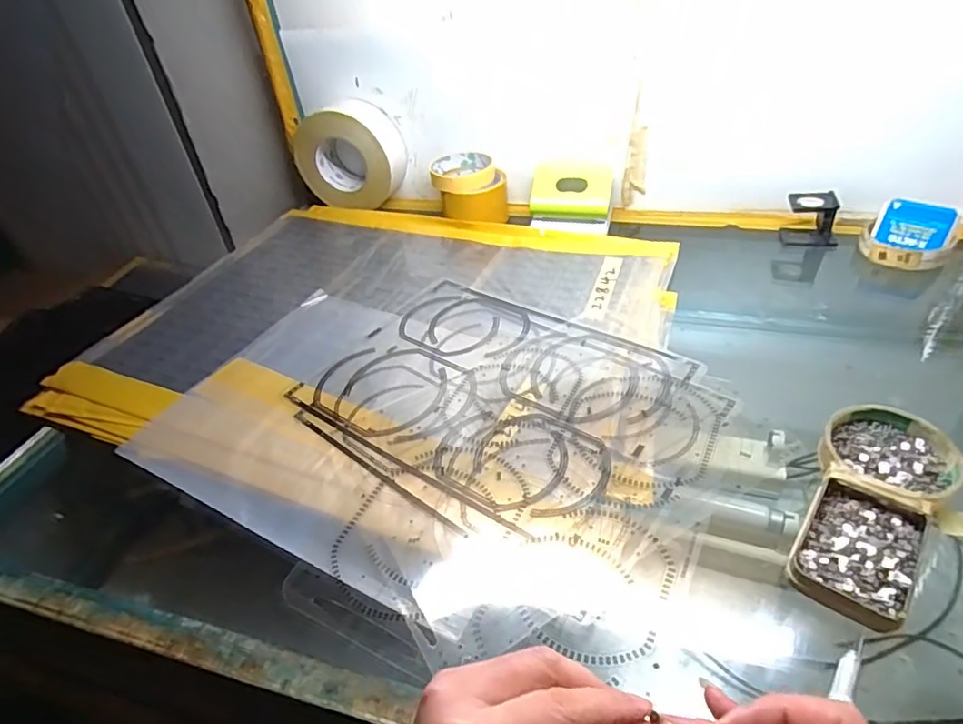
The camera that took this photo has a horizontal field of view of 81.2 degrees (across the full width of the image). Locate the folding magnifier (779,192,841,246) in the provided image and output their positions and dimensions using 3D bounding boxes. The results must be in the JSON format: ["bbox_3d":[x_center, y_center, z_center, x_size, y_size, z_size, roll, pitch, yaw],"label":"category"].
[{"bbox_3d":[0.380,-0.167,0.648,0.057,0.057,0.040,17,49,36],"label":"folding magnifier"}]

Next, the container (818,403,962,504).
[{"bbox_3d":[0.288,0.066,0.397,0.081,0.017,0.080,-4,40,3],"label":"container"}]

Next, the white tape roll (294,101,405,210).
[{"bbox_3d":[-0.177,-0.282,0.776,0.136,0.124,0.072,11,41,19],"label":"white tape roll"}]

